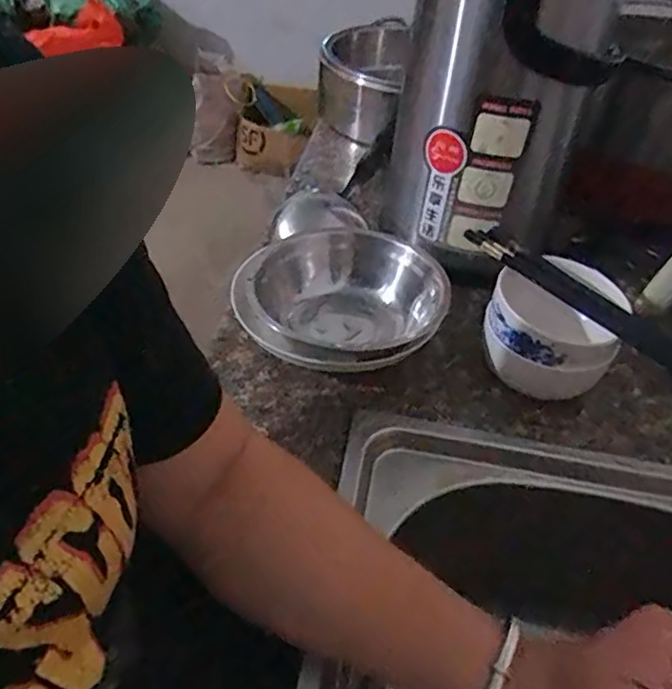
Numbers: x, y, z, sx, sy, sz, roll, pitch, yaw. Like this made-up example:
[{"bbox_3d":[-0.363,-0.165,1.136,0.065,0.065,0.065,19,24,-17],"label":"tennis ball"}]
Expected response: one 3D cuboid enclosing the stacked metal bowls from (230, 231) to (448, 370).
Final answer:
[{"bbox_3d":[0.006,-0.035,0.527,0.157,0.068,0.153,3,42,-3],"label":"stacked metal bowls"}]

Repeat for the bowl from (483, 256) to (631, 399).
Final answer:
[{"bbox_3d":[0.176,-0.001,0.494,0.106,0.085,0.102,3,43,-3],"label":"bowl"}]

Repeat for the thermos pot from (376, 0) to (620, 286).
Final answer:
[{"bbox_3d":[0.129,-0.259,0.527,0.135,0.352,0.180,-25,51,-29],"label":"thermos pot"}]

